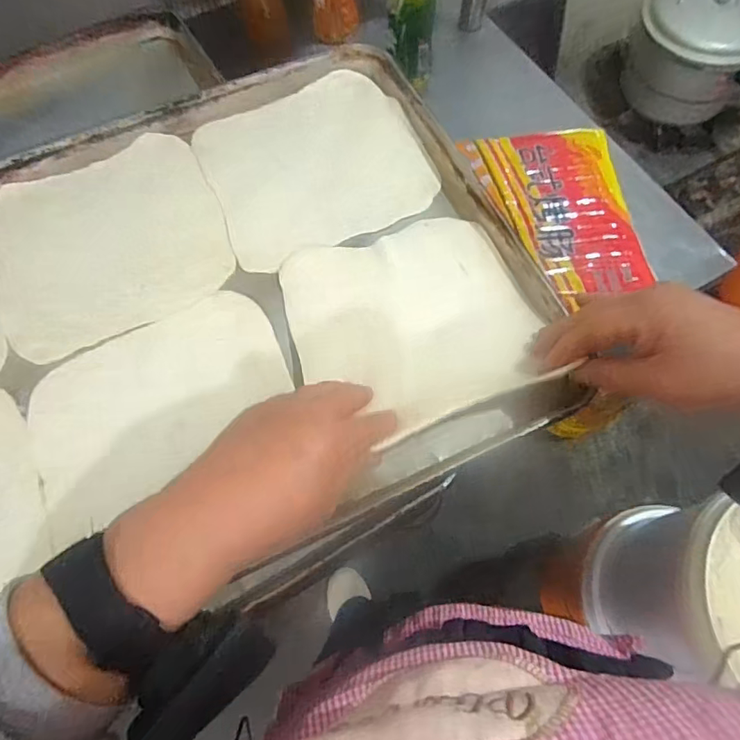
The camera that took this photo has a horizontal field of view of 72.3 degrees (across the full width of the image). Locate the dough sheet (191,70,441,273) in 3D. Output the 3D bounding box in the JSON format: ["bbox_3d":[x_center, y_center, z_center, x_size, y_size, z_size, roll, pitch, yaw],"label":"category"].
[{"bbox_3d":[-0.049,-0.185,0.456,0.185,0.010,0.167,-24,69,-9],"label":"dough sheet"}]

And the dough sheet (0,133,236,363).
[{"bbox_3d":[-0.225,-0.110,0.435,0.190,0.011,0.180,-24,69,-9],"label":"dough sheet"}]

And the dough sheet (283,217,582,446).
[{"bbox_3d":[0.031,-0.054,0.389,0.178,0.039,0.167,-22,69,-8],"label":"dough sheet"}]

